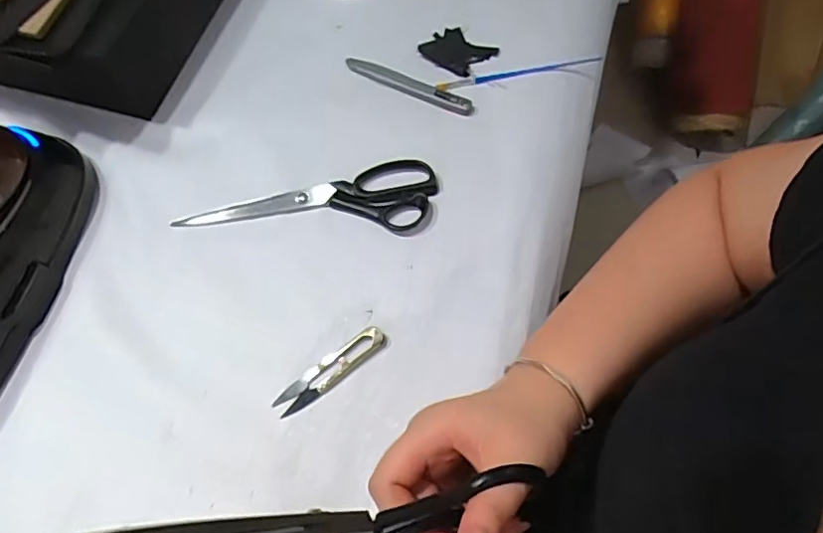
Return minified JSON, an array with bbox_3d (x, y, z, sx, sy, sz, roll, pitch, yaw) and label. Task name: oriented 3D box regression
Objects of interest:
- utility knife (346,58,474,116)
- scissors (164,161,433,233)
[{"bbox_3d":[-0.004,-0.184,0.560,0.144,0.016,0.017,26,70,14],"label":"utility knife"},{"bbox_3d":[-0.096,-0.061,0.513,0.236,0.013,0.068,-2,66,2],"label":"scissors"}]

